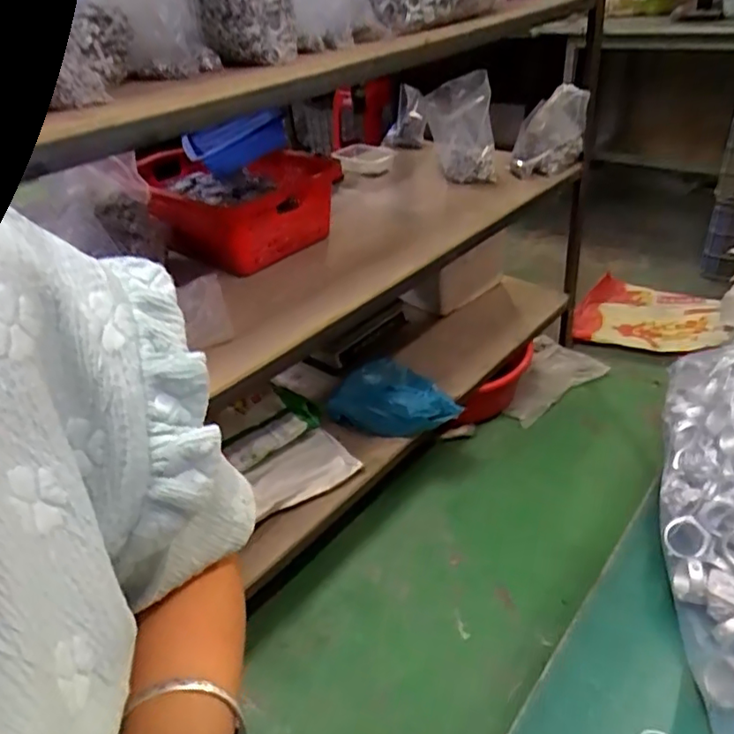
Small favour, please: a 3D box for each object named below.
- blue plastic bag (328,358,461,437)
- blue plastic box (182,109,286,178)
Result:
[{"bbox_3d":[0.067,0.068,1.301,0.288,0.102,0.158,17,41,30],"label":"blue plastic bag"},{"bbox_3d":[-0.287,-0.495,1.316,0.240,0.100,0.042,-8,33,21],"label":"blue plastic box"}]

